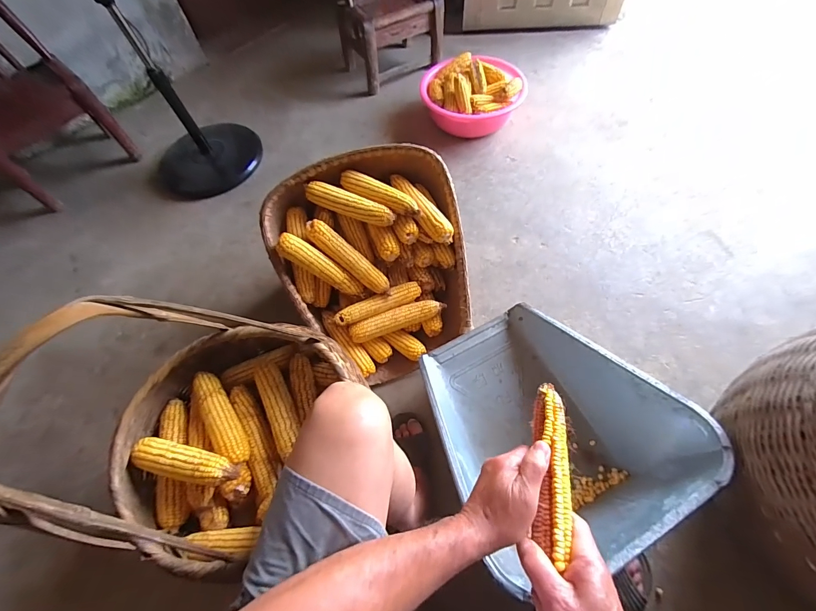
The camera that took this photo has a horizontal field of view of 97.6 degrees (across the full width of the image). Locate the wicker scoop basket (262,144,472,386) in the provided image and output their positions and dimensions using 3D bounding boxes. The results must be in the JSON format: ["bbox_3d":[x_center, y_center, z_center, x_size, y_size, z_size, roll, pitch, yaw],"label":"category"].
[{"bbox_3d":[-0.062,-0.103,0.850,0.423,0.294,0.418,-27,64,-12],"label":"wicker scoop basket"}]

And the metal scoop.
[{"bbox_3d":[0.242,0.224,0.711,0.407,0.239,0.454,-30,64,-14],"label":"metal scoop"}]

